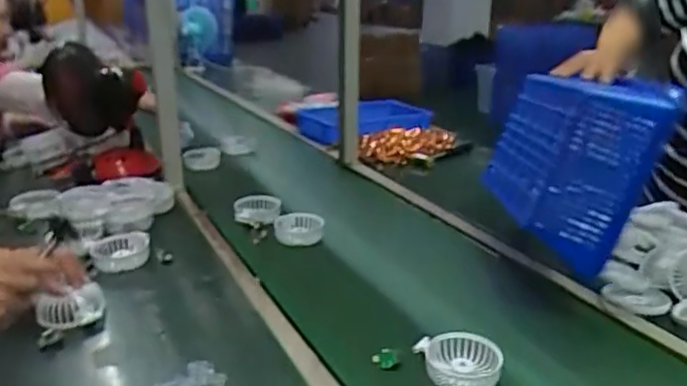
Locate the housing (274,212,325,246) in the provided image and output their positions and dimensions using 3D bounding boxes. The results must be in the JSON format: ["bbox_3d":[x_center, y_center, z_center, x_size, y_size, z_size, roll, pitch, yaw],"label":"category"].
[{"bbox_3d":[-0.087,0.063,1.151,0.097,0.034,0.081,0,20,-4],"label":"housing"}]

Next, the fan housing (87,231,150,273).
[{"bbox_3d":[-0.377,0.101,1.028,0.097,0.036,0.092,-5,21,-16],"label":"fan housing"}]

